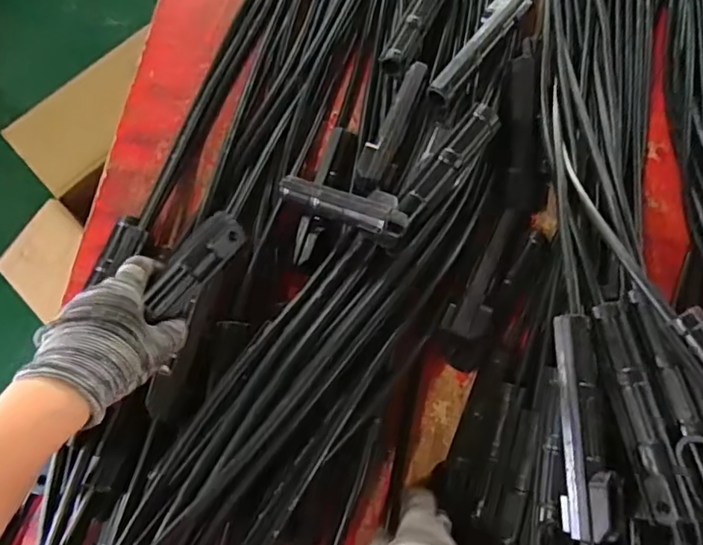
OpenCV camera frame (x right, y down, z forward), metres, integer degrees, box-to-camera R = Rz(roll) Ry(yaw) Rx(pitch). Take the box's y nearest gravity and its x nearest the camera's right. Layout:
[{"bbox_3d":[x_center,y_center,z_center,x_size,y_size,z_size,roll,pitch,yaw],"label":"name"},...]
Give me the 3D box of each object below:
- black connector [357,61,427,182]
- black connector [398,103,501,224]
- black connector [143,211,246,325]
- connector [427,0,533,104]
[{"bbox_3d":[0.042,-0.152,0.554,0.029,0.021,0.145,20,75,7],"label":"black connector"},{"bbox_3d":[0.086,-0.096,0.497,0.024,0.018,0.122,38,78,12],"label":"black connector"},{"bbox_3d":[-0.118,-0.007,0.432,0.036,0.024,0.097,31,69,10],"label":"black connector"},{"bbox_3d":[0.129,-0.234,0.568,0.031,0.024,0.158,36,77,11],"label":"connector"}]

